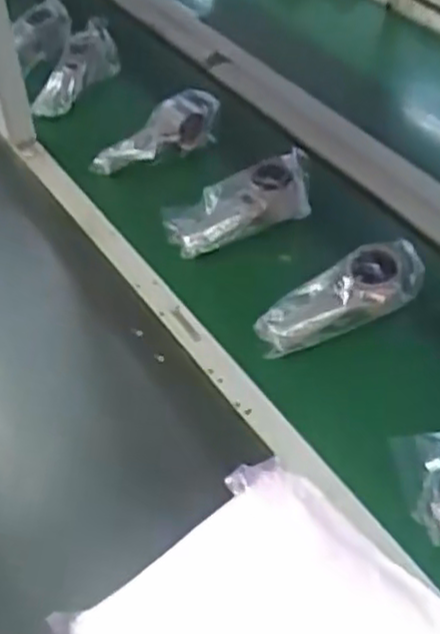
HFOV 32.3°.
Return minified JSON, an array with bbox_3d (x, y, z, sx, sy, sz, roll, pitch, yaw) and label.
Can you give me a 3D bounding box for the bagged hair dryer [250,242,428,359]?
[{"bbox_3d":[0.125,-0.024,0.810,0.183,0.061,0.075,-19,48,-11],"label":"bagged hair dryer"}]

